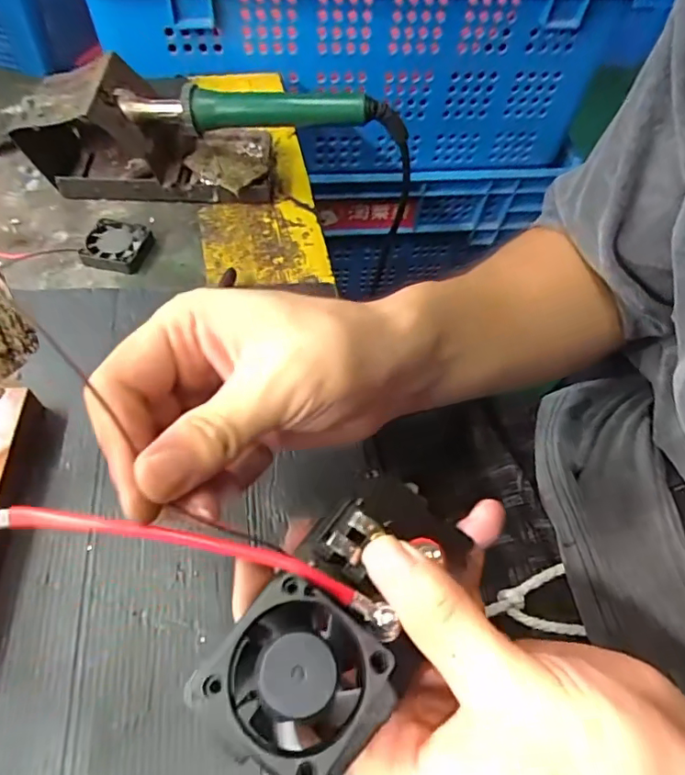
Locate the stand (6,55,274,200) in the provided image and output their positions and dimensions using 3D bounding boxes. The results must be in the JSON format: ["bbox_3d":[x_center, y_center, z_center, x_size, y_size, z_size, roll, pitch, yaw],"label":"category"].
[{"bbox_3d":[-0.143,-0.194,0.402,0.176,0.083,0.079,1,56,-3],"label":"stand"}]

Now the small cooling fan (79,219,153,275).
[{"bbox_3d":[-0.165,-0.102,0.380,0.043,0.010,0.041,8,56,2],"label":"small cooling fan"}]

